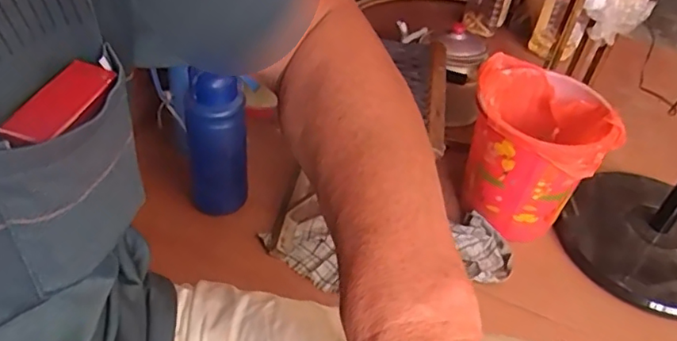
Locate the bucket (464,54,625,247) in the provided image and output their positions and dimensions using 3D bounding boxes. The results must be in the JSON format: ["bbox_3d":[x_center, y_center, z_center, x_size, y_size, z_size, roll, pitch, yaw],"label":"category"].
[{"bbox_3d":[0.362,-0.030,1.098,0.244,0.247,0.229,11,42,5],"label":"bucket"}]

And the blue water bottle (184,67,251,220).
[{"bbox_3d":[-0.214,-0.040,1.018,0.096,0.272,0.090,2,42,-6],"label":"blue water bottle"}]

